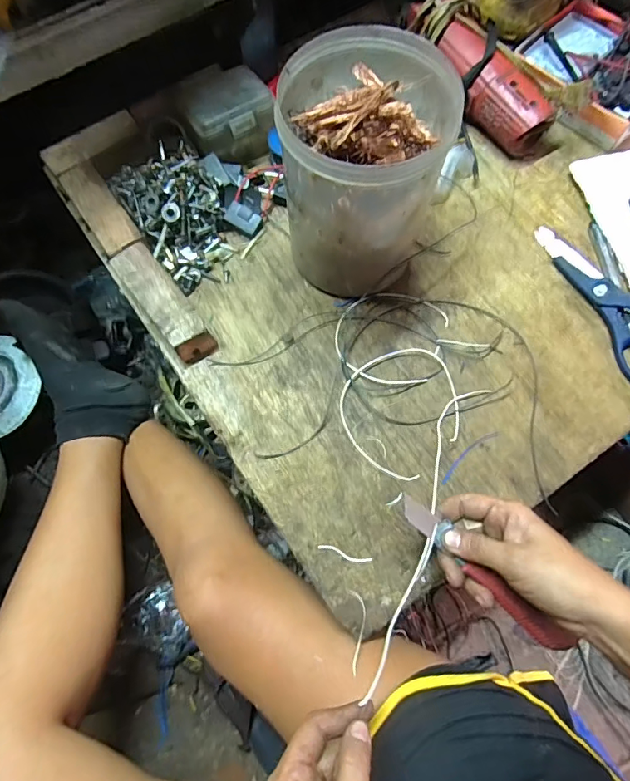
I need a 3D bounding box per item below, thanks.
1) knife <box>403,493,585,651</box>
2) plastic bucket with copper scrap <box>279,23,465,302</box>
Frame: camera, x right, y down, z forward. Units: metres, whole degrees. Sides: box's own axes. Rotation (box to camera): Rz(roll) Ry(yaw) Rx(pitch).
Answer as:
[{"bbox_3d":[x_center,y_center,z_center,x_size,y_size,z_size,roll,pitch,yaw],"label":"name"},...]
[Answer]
[{"bbox_3d":[0.129,0.140,0.352,0.166,0.011,0.018,43,78,1],"label":"knife"},{"bbox_3d":[0.040,-0.185,0.416,0.123,0.180,0.131,0,72,1],"label":"plastic bucket with copper scrap"}]

